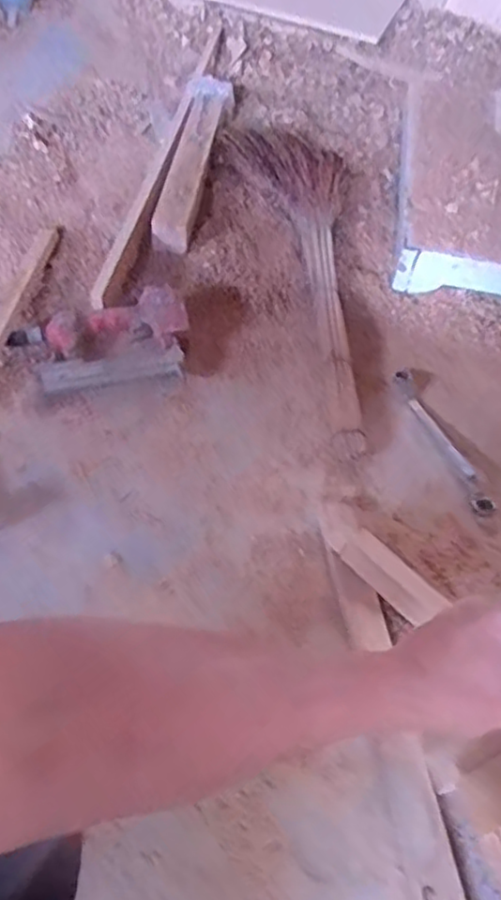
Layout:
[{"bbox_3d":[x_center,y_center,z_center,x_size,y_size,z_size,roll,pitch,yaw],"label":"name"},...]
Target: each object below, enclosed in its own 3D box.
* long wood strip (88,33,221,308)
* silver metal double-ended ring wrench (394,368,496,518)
[{"bbox_3d":[-0.165,-0.589,1.326,0.038,0.039,0.966,10,52,1],"label":"long wood strip"},{"bbox_3d":[0.272,-0.017,0.964,0.034,0.011,0.260,-12,55,-16],"label":"silver metal double-ended ring wrench"}]

